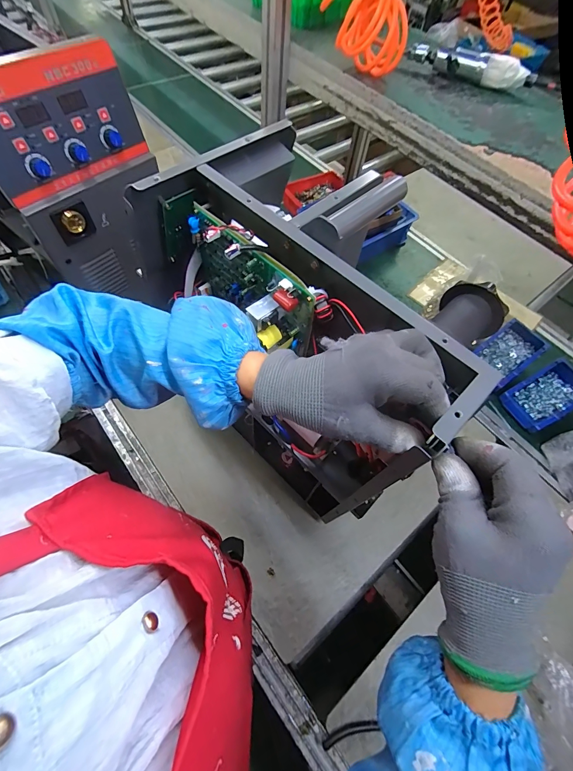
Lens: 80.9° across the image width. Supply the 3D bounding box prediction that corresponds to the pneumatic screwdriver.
[{"bbox_3d":[0.336,-0.582,0.615,0.225,0.044,0.040,22,63,8],"label":"pneumatic screwdriver"}]

